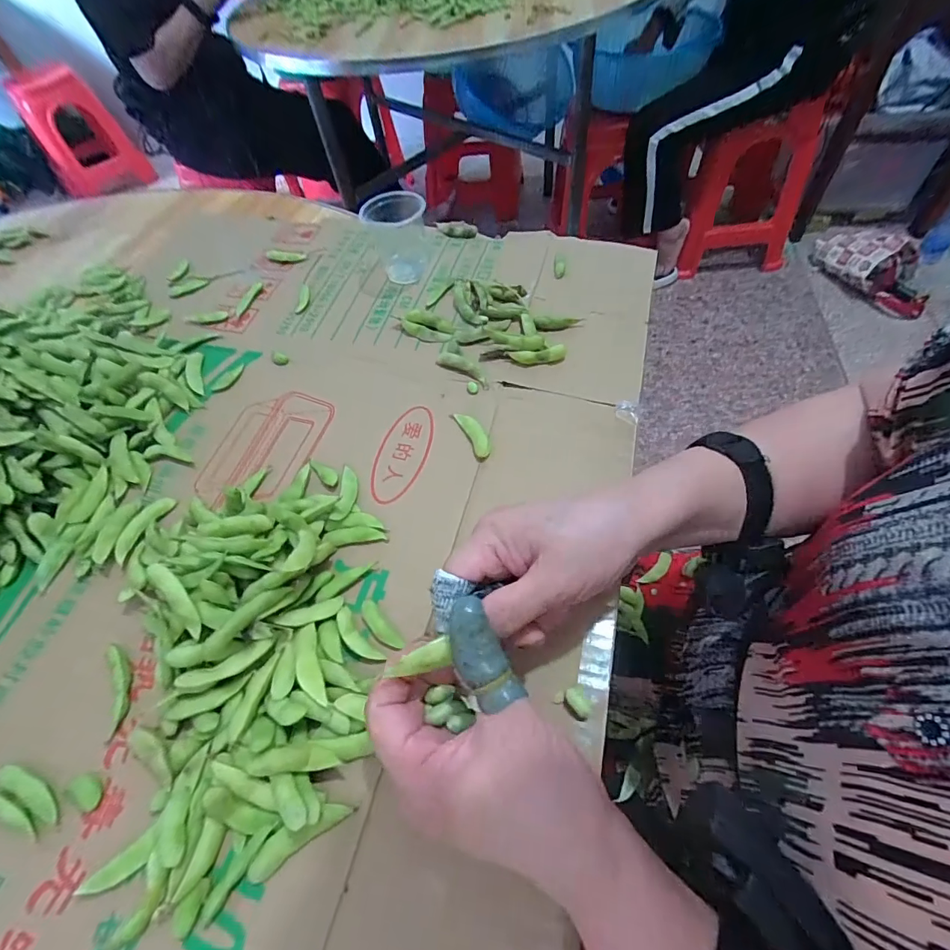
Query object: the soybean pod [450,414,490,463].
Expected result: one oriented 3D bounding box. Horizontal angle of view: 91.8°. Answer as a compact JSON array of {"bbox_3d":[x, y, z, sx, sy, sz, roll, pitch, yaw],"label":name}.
[{"bbox_3d":[-0.002,-0.034,0.377,0.016,0.008,0.054,-24,59,-11],"label":"soybean pod"}]

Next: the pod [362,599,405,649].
[{"bbox_3d":[-0.062,0.097,0.298,0.012,0.004,0.041,-37,62,-18],"label":"pod"}]

